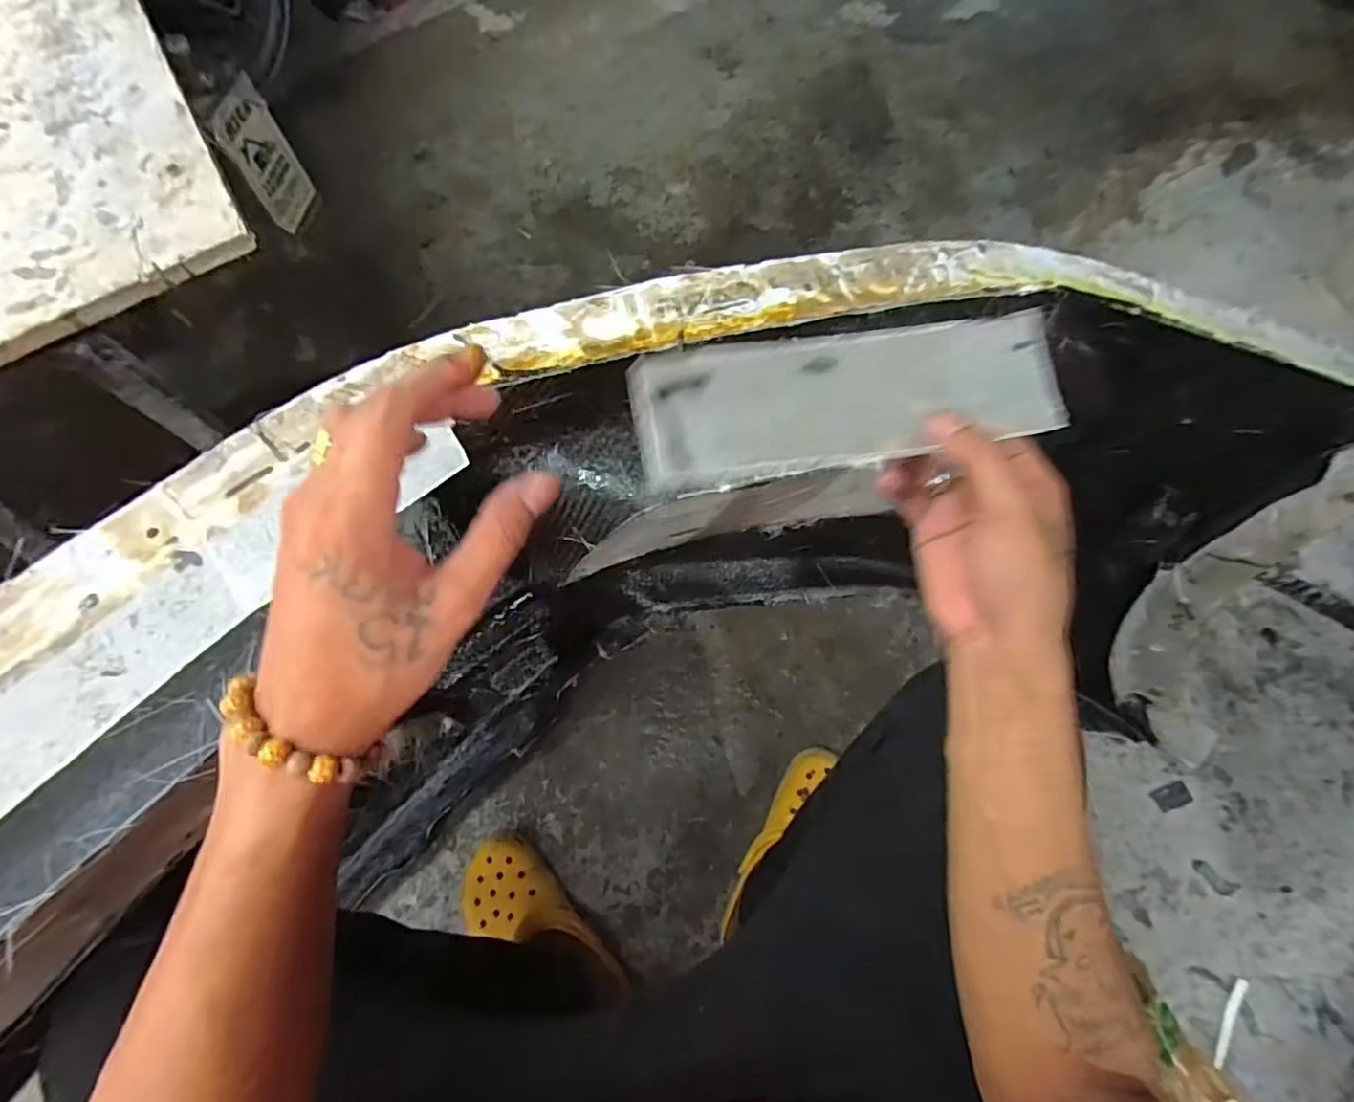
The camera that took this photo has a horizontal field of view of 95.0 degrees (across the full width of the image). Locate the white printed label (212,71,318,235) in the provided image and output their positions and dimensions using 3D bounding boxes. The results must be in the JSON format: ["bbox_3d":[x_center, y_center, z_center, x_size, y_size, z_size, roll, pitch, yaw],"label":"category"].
[{"bbox_3d":[-0.708,-0.682,1.076,0.013,0.202,0.139,8,69,6],"label":"white printed label"}]

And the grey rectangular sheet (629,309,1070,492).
[{"bbox_3d":[0.088,-0.081,0.320,0.217,0.012,0.074,-10,77,-7],"label":"grey rectangular sheet"}]

